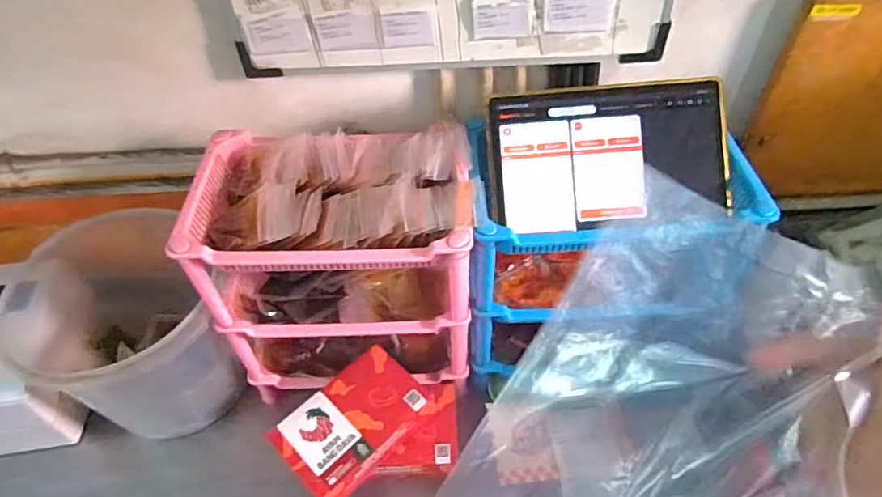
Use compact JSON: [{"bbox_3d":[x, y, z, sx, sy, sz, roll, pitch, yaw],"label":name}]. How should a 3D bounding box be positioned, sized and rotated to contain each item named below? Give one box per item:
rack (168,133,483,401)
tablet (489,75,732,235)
[{"bbox_3d":[-0.115,0.031,0.701,0.308,0.317,0.188,-2,47,0],"label":"rack"},{"bbox_3d":[0.184,-0.101,0.592,0.248,0.009,0.152,-5,91,1],"label":"tablet"}]

